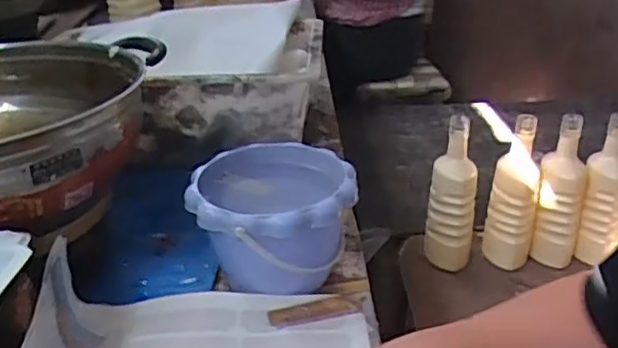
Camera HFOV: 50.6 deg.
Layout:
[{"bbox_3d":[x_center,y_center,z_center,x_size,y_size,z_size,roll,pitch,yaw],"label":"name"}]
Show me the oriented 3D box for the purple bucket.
[{"bbox_3d":[-0.032,0.046,0.624,0.144,0.101,0.143,0,27,0],"label":"purple bucket"}]

